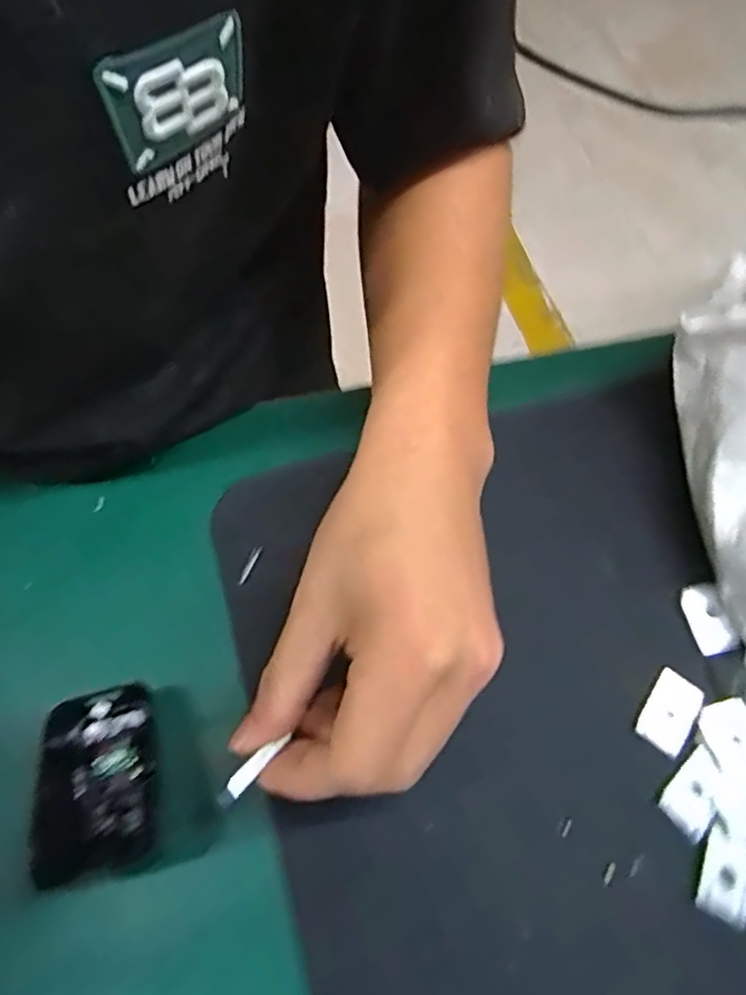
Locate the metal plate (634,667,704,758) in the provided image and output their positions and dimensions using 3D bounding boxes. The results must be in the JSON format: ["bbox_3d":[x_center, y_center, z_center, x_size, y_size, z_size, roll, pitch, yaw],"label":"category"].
[{"bbox_3d":[0.129,0.093,0.267,0.019,0.004,0.033,32,70,18],"label":"metal plate"}]

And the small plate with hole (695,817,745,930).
[{"bbox_3d":[0.139,0.147,0.239,0.018,0.004,0.031,23,63,9],"label":"small plate with hole"}]

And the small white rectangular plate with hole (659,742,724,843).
[{"bbox_3d":[0.133,0.121,0.253,0.018,0.004,0.033,35,76,24],"label":"small white rectangular plate with hole"}]

